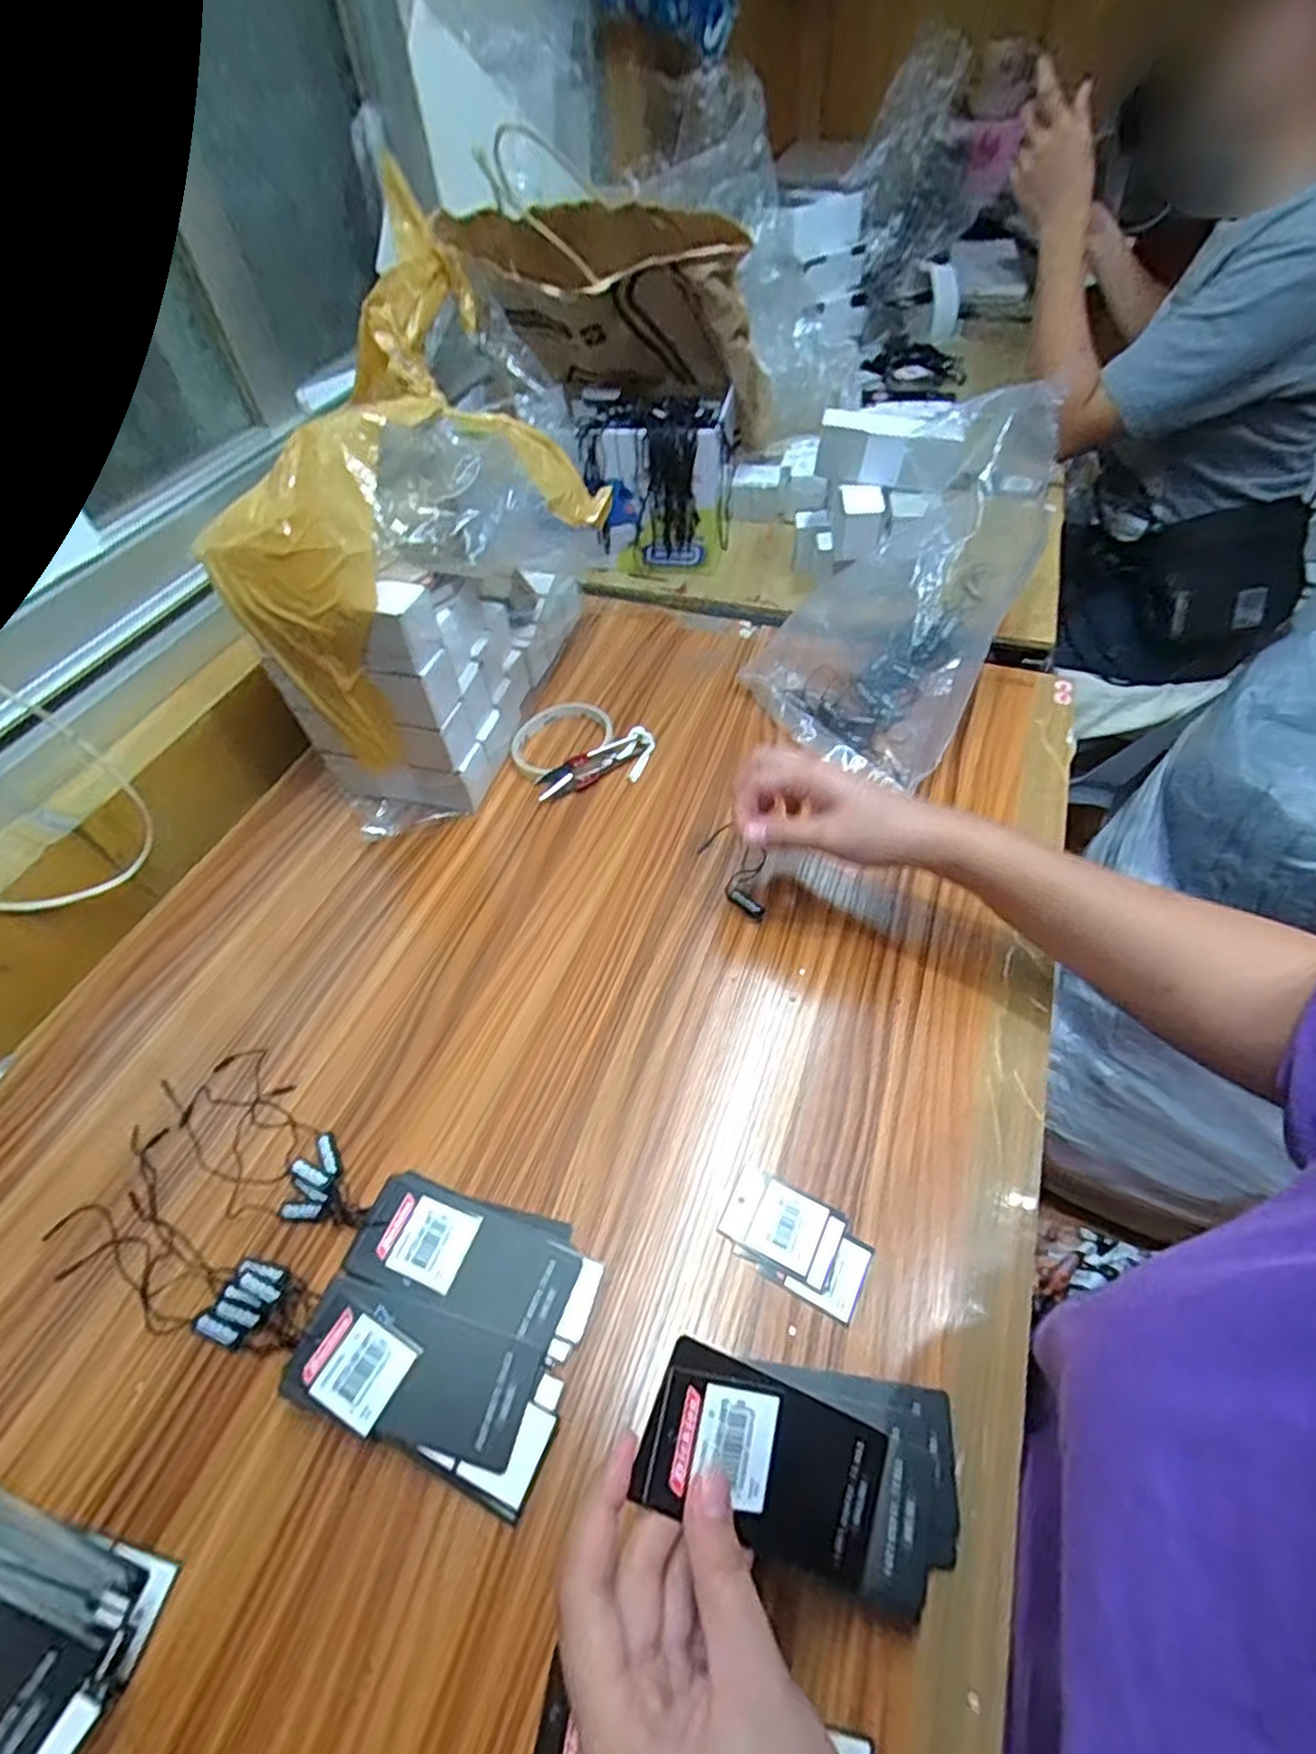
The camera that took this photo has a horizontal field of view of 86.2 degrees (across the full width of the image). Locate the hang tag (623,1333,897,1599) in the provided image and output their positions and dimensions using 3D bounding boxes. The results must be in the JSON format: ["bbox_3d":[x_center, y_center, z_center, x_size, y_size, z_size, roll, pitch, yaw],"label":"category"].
[{"bbox_3d":[0.044,0.213,0.255,0.113,0.006,0.048,37,62,-15],"label":"hang tag"}]

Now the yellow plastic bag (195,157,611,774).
[{"bbox_3d":[-0.159,-0.255,0.480,0.146,0.168,0.325,20,79,17],"label":"yellow plastic bag"}]

